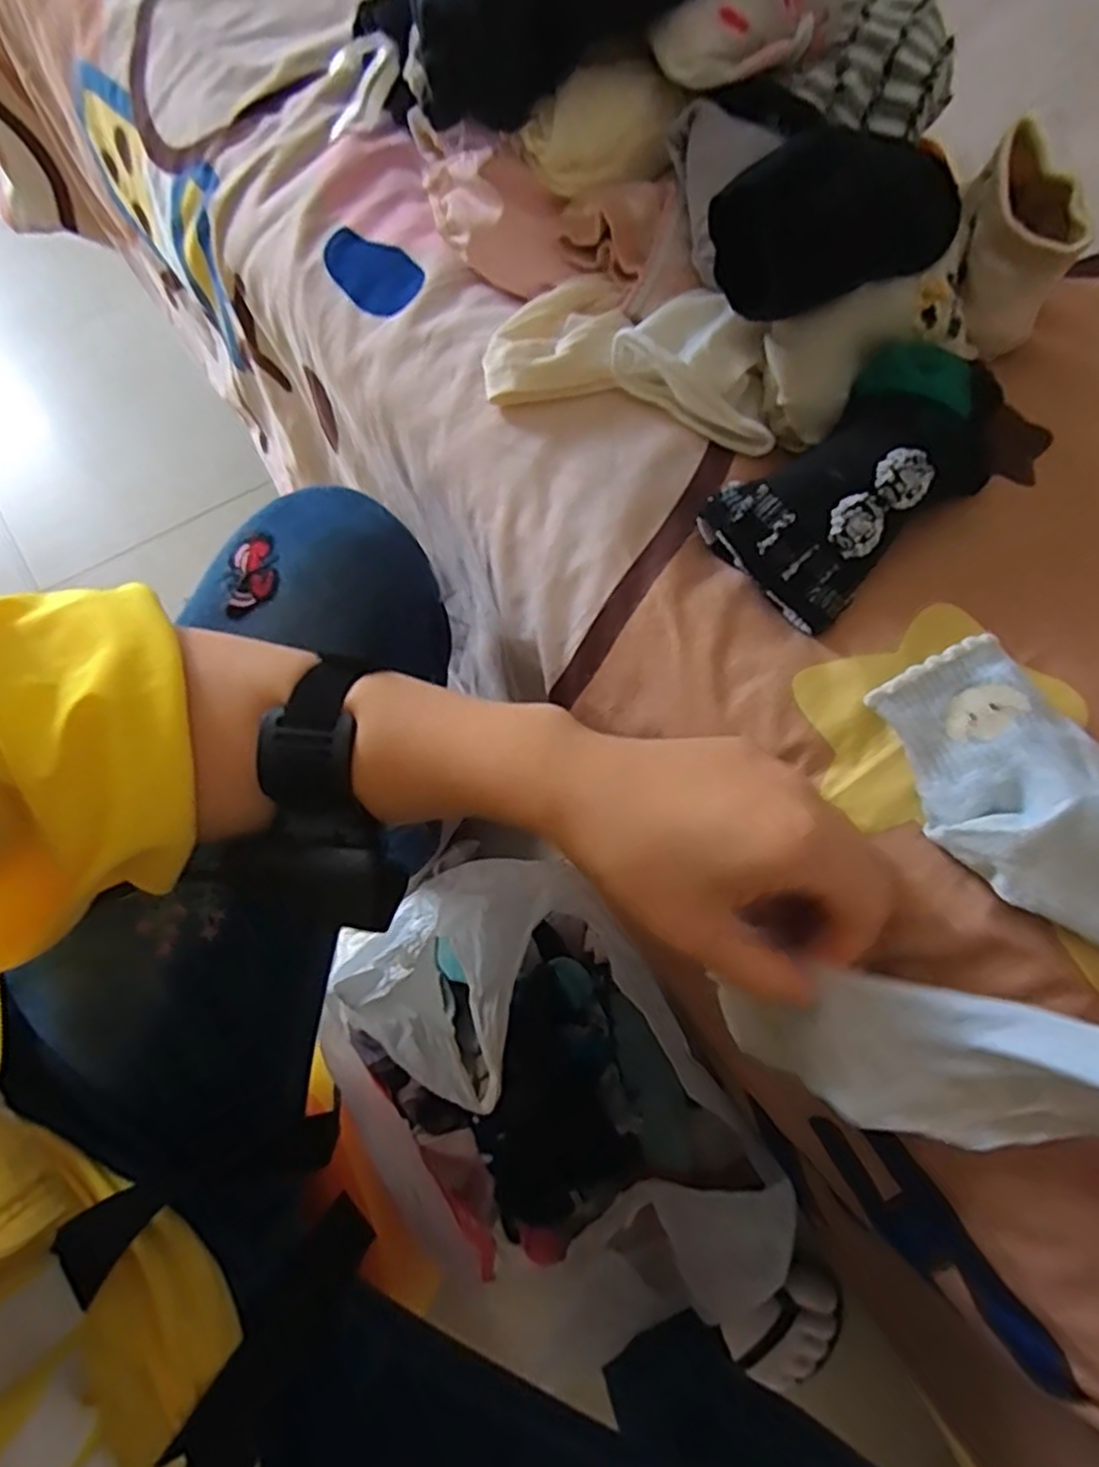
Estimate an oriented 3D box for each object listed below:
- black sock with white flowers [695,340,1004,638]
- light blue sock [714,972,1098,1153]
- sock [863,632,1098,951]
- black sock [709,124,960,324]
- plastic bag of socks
[{"bbox_3d":[0.137,-0.111,0.310,0.126,0.049,0.070,-37,77,-13],"label":"black sock with white flowers"},{"bbox_3d":[0.143,0.120,0.251,0.018,0.180,0.066,-35,118,-44],"label":"light blue sock"},{"bbox_3d":[0.197,0.049,0.262,0.062,0.035,0.185,-33,76,-12],"label":"sock"},{"bbox_3d":[0.121,-0.207,0.292,0.101,0.040,0.062,-12,72,-7],"label":"black sock"},{"bbox_3d":[-0.003,0.281,0.545,0.222,0.175,0.334,-32,75,-12],"label":"plastic bag of socks"}]

